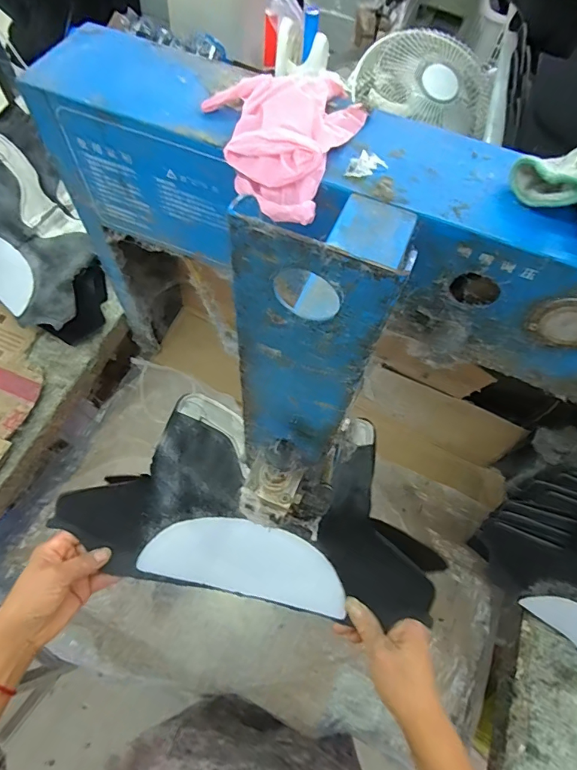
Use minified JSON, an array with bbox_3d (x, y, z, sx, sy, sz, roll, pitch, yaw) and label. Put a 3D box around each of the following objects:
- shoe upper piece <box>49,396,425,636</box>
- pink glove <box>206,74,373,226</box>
[{"bbox_3d":[-0.045,0.112,0.454,0.344,0.090,0.192,11,63,2],"label":"shoe upper piece"},{"bbox_3d":[-0.010,-0.215,0.362,0.125,0.044,0.152,22,64,8],"label":"pink glove"}]

